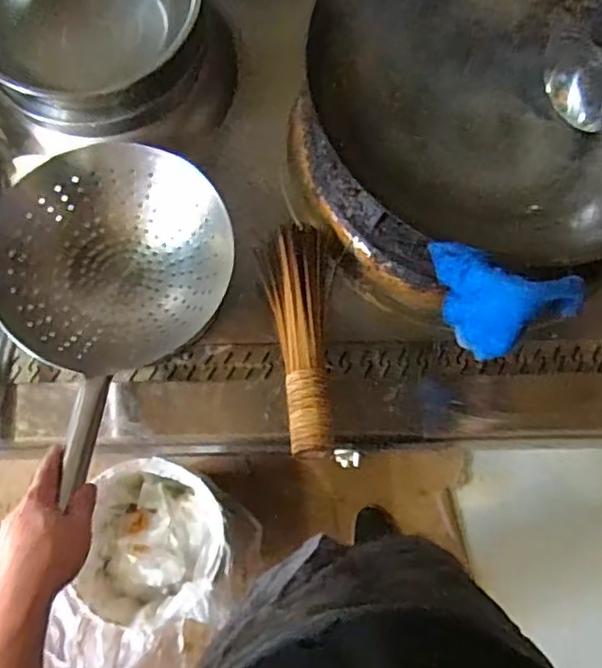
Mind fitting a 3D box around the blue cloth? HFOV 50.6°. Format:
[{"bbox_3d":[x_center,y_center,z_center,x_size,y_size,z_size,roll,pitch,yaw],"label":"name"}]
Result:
[{"bbox_3d":[0.216,-0.039,0.660,0.134,0.038,0.137,-7,114,26],"label":"blue cloth"}]

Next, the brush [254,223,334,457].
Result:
[{"bbox_3d":[-0.001,0.003,0.790,0.094,0.059,0.297,-2,74,-1],"label":"brush"}]

